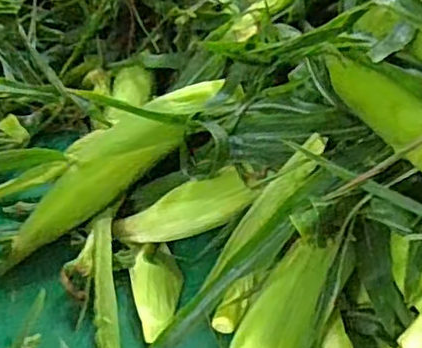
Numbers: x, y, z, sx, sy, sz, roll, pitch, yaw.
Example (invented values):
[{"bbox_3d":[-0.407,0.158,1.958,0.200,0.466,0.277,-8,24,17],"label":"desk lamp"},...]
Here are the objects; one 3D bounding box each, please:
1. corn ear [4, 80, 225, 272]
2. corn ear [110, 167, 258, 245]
[{"bbox_3d":[-0.104,-0.009,0.643,0.285,0.048,0.057,-41,56,-5],"label":"corn ear"},{"bbox_3d":[-0.030,0.036,0.628,0.146,0.047,0.034,-22,46,15],"label":"corn ear"}]

